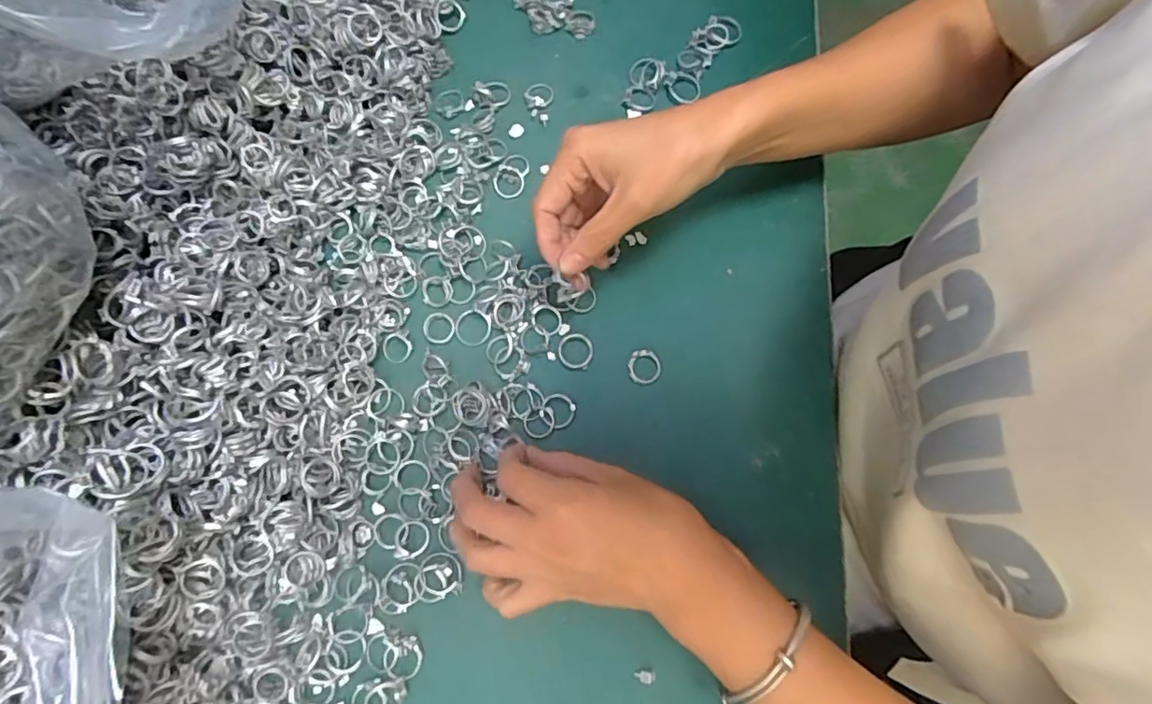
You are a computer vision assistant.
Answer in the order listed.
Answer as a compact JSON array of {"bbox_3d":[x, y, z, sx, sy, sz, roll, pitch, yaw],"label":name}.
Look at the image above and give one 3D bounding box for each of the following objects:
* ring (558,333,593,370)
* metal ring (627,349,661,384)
[{"bbox_3d":[0.000,-0.001,0.366,0.022,0.004,0.022,0,74,0],"label":"ring"},{"bbox_3d":[0.042,0.009,0.364,0.020,0.004,0.021,0,74,0],"label":"metal ring"}]

